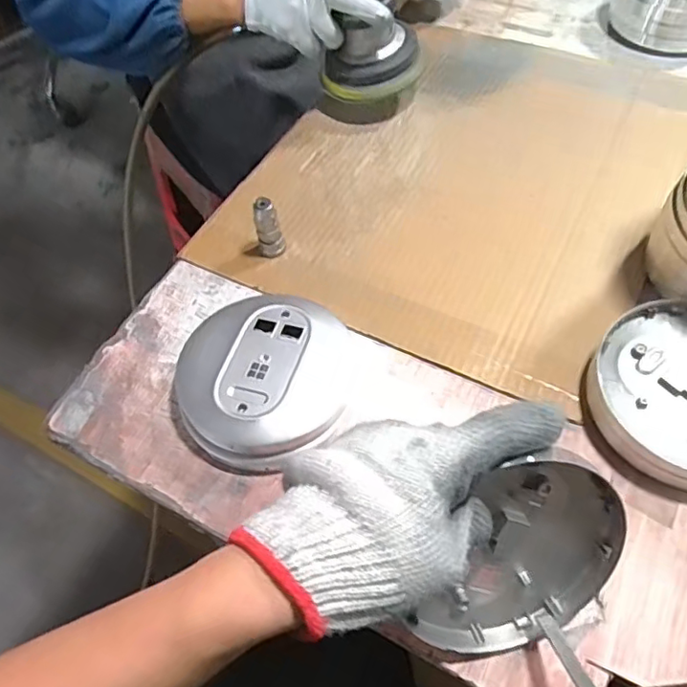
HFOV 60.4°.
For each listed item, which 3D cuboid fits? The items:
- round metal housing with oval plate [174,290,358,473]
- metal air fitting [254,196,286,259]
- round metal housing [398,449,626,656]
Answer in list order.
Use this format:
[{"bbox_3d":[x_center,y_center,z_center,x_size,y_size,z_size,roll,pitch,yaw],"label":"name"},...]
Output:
[{"bbox_3d":[-0.060,0.022,0.457,0.129,0.034,0.144,12,60,11],"label":"round metal housing with oval plate"},{"bbox_3d":[-0.066,-0.100,0.515,0.021,0.057,0.018,-5,59,1],"label":"metal air fitting"},{"bbox_3d":[0.102,0.122,0.340,0.118,0.121,0.022,-9,27,-10],"label":"round metal housing"}]

